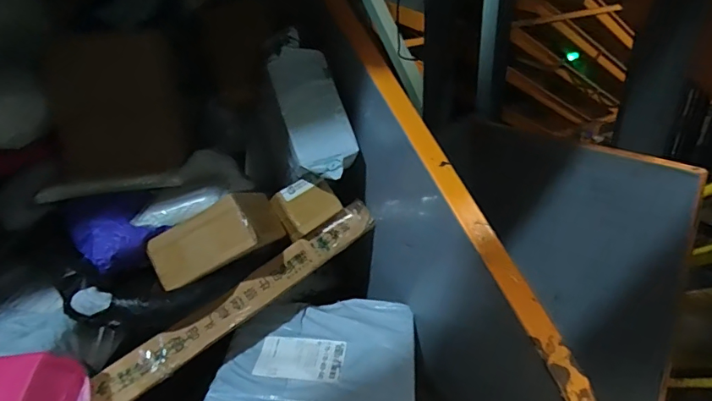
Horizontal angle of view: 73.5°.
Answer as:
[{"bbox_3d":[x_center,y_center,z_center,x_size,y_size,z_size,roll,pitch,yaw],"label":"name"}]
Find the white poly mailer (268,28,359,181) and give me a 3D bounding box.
[{"bbox_3d":[-0.064,-0.144,0.725,0.095,0.230,0.039,-18,-3,-24],"label":"white poly mailer"}]

